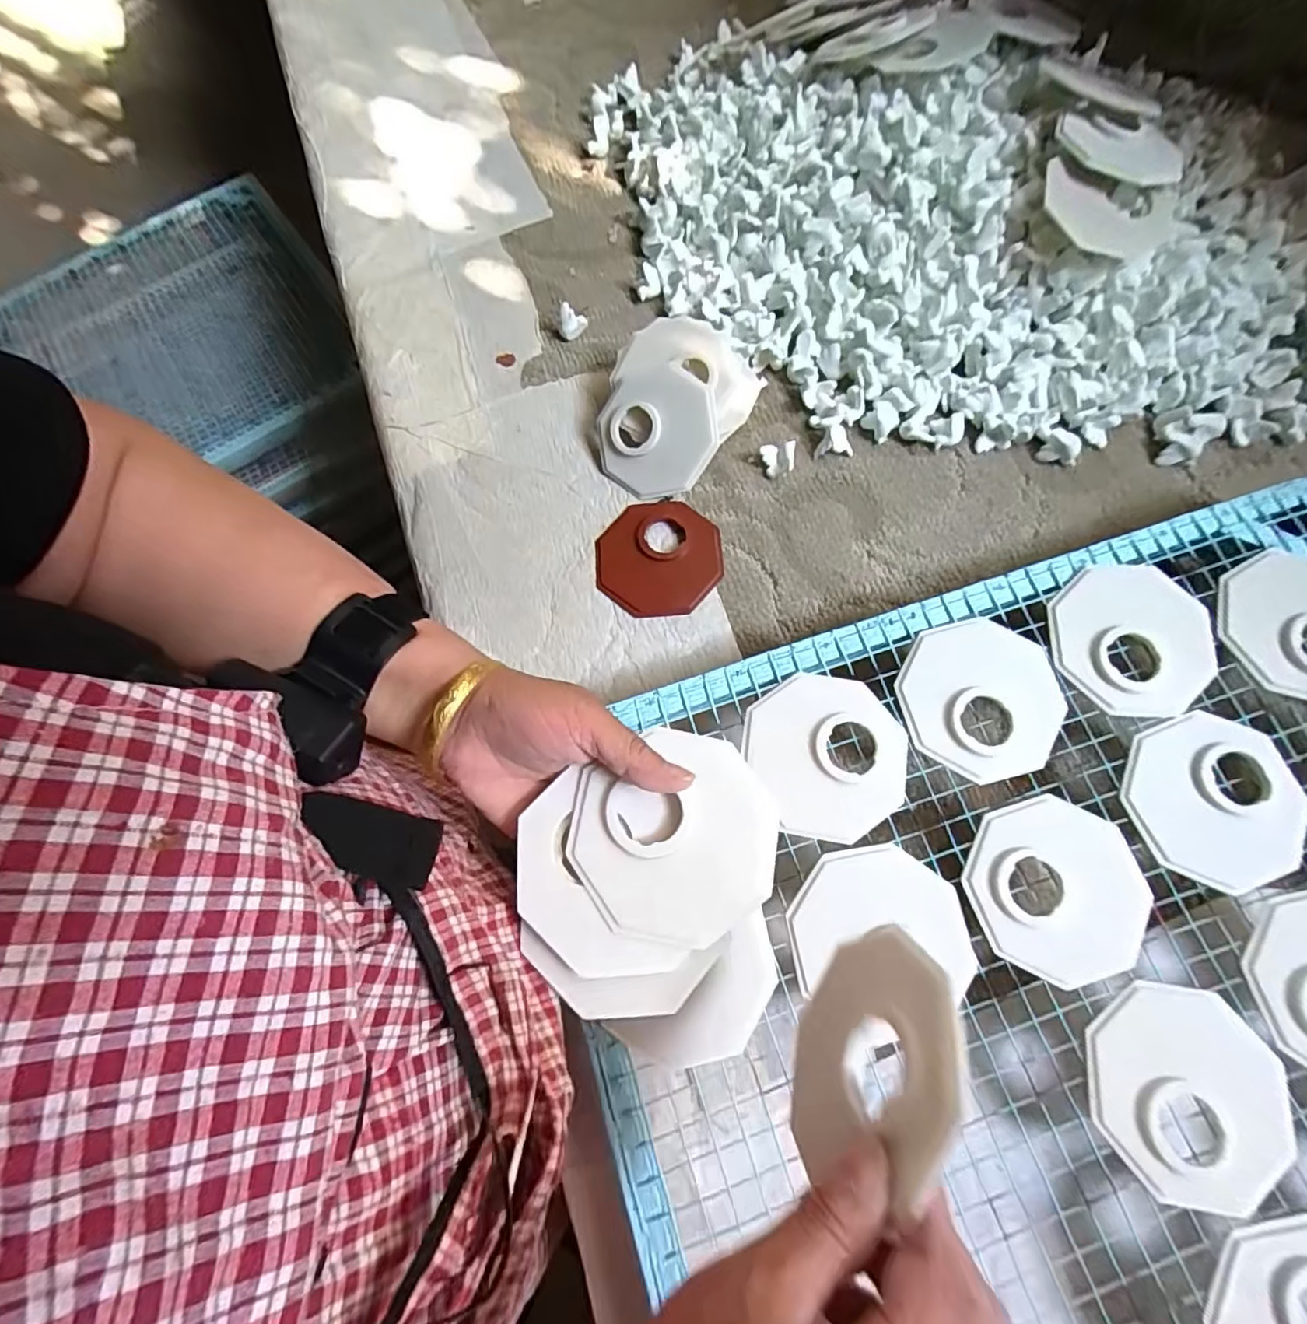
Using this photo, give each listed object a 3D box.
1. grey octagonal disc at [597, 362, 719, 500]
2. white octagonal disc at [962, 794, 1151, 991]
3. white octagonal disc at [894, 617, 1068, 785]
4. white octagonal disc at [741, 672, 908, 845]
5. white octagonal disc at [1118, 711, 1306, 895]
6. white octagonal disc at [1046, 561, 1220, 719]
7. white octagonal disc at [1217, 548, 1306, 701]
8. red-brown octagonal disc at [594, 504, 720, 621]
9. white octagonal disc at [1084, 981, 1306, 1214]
[{"bbox_3d":[0.001,-0.190,0.493,0.101,0.014,0.100,37,110,15],"label":"grey octagonal disc"},{"bbox_3d":[0.238,0.133,0.350,0.098,0.005,0.099,22,75,9],"label":"white octagonal disc"},{"bbox_3d":[0.211,0.022,0.382,0.099,0.008,0.100,27,76,10],"label":"white octagonal disc"},{"bbox_3d":[0.111,0.057,0.375,0.095,0.008,0.100,-24,73,-5],"label":"white octagonal disc"},{"bbox_3d":[0.344,0.083,0.361,0.102,0.007,0.100,-19,73,-4],"label":"white octagonal disc"},{"bbox_3d":[0.317,-0.017,0.390,0.105,0.007,0.102,-6,73,1],"label":"white octagonal disc"},{"bbox_3d":[0.427,-0.028,0.388,0.100,0.007,0.100,-30,74,-7],"label":"white octagonal disc"},{"bbox_3d":[0.004,-0.085,0.487,0.101,0.007,0.100,-4,73,1],"label":"red-brown octagonal disc"},{"bbox_3d":[0.287,0.230,0.317,0.099,0.005,0.099,-38,75,-9],"label":"white octagonal disc"}]

